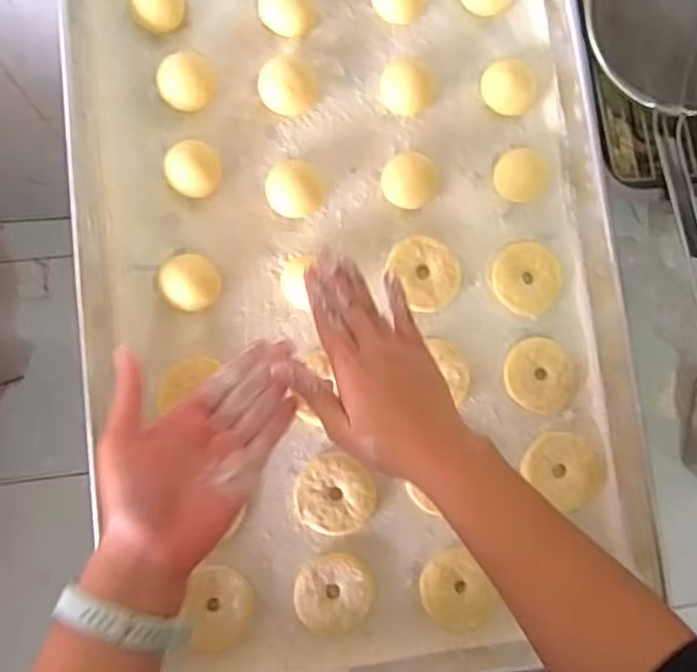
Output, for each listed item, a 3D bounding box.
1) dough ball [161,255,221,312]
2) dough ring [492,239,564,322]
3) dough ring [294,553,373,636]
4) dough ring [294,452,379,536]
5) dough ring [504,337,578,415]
[{"bbox_3d":[-0.119,-0.041,0.497,0.043,0.025,0.040,1,83,-6],"label":"dough ball"},{"bbox_3d":[0.148,-0.048,0.541,0.055,0.009,0.059,1,83,-6],"label":"dough ring"},{"bbox_3d":[-0.011,0.195,0.494,0.058,0.010,0.057,1,83,-6],"label":"dough ring"},{"bbox_3d":[-0.010,0.124,0.506,0.062,0.009,0.058,1,83,-6],"label":"dough ring"},{"bbox_3d":[0.158,0.032,0.534,0.057,0.006,0.061,1,83,-6],"label":"dough ring"}]

